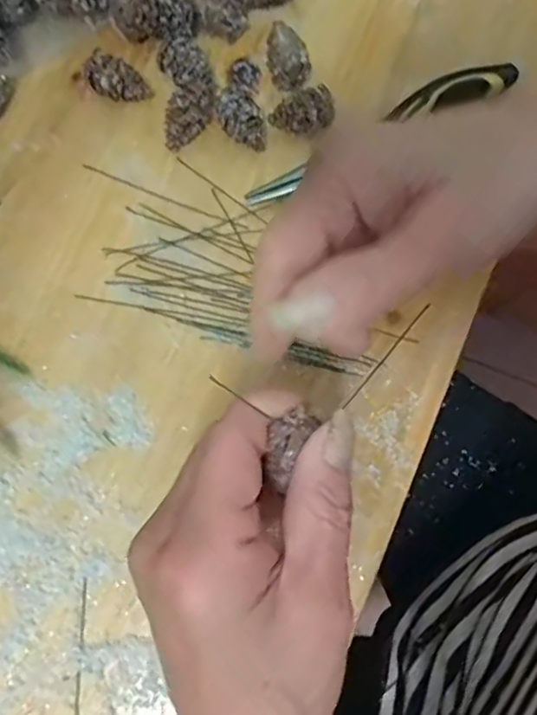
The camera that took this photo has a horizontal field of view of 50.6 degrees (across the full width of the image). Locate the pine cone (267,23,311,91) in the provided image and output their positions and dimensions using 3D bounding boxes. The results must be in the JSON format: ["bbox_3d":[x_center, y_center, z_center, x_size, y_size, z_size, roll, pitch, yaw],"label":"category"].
[{"bbox_3d":[0.009,-0.167,0.318,0.020,0.020,0.038,-21,80,-4],"label":"pine cone"}]

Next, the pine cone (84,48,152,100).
[{"bbox_3d":[-0.083,-0.152,0.316,0.033,0.024,0.021,18,80,3],"label":"pine cone"}]

